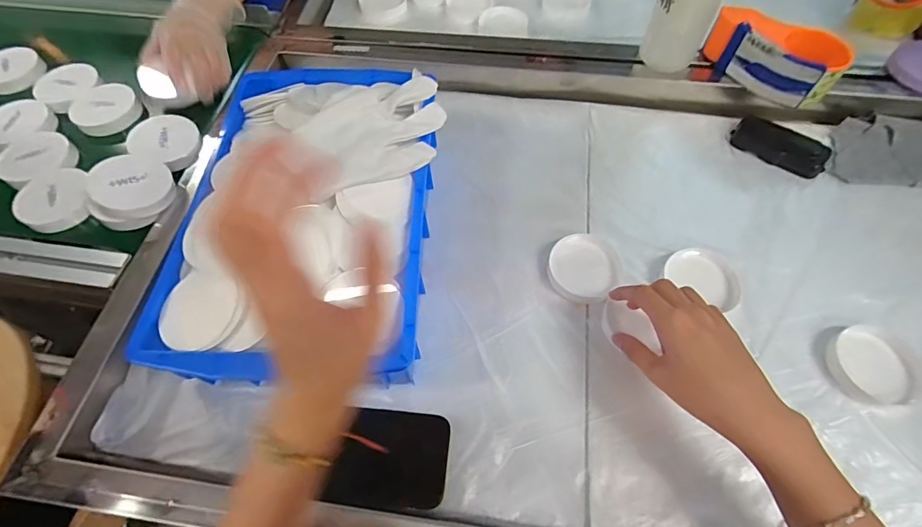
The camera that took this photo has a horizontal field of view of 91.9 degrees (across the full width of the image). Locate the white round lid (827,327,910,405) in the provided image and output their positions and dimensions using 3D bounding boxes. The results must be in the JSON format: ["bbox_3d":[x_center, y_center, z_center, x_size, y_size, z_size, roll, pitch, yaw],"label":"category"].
[{"bbox_3d":[0.393,0.097,0.428,0.073,0.018,0.073,0,61,0],"label":"white round lid"}]

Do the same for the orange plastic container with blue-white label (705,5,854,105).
[{"bbox_3d":[0.384,-0.259,0.555,0.070,0.071,0.158,-41,67,-20],"label":"orange plastic container with blue-white label"}]

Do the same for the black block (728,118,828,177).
[{"bbox_3d":[0.403,-0.150,0.562,0.107,0.018,0.047,30,65,16],"label":"black block"}]

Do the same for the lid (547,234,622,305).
[{"bbox_3d":[0.134,0.003,0.487,0.074,0.010,0.086,5,61,3],"label":"lid"}]

